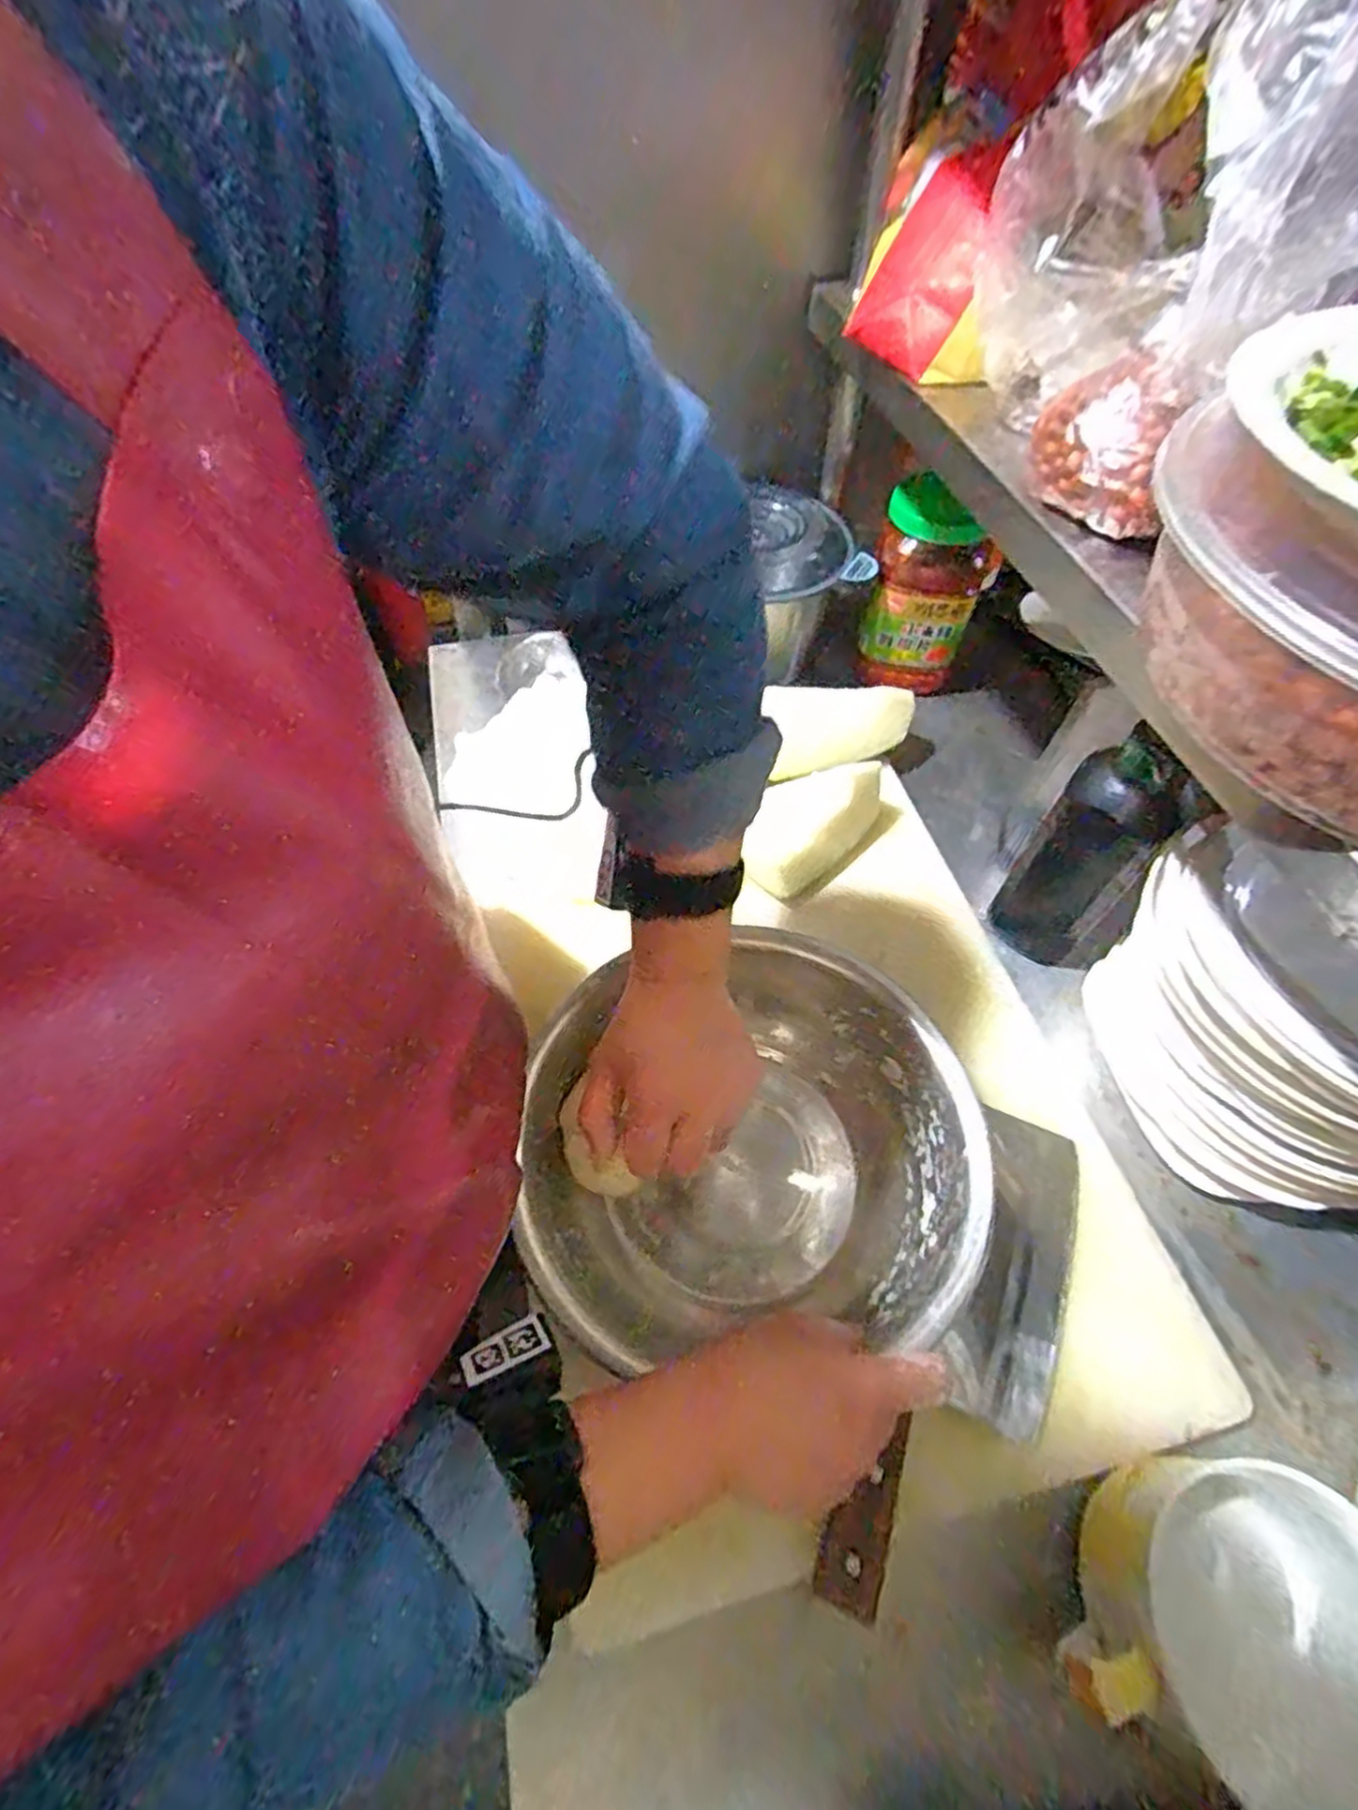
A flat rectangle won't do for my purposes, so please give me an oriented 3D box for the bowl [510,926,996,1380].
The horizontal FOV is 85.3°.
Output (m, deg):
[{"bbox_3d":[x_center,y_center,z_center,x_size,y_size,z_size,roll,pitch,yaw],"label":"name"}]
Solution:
[{"bbox_3d":[0.045,0.142,0.468,0.257,0.088,0.239,-1,56,0],"label":"bowl"}]

